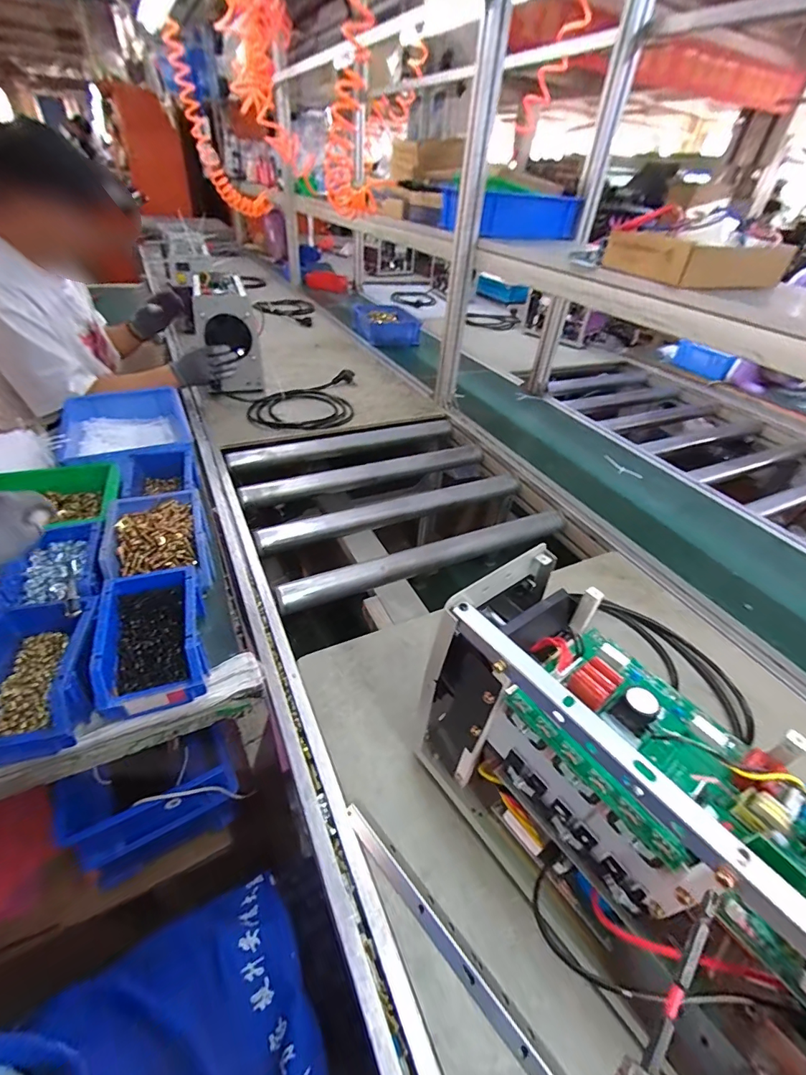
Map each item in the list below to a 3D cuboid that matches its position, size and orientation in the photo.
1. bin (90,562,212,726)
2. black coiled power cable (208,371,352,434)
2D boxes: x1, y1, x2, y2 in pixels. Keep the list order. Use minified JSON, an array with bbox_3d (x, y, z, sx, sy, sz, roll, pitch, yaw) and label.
[{"bbox_3d":[-0.288,0.111,0.508,0.101,0.063,0.163,-11,43,-19],"label":"bin"},{"bbox_3d":[-0.272,-0.397,1.238,0.382,0.030,0.361,3,40,-3],"label":"black coiled power cable"}]

